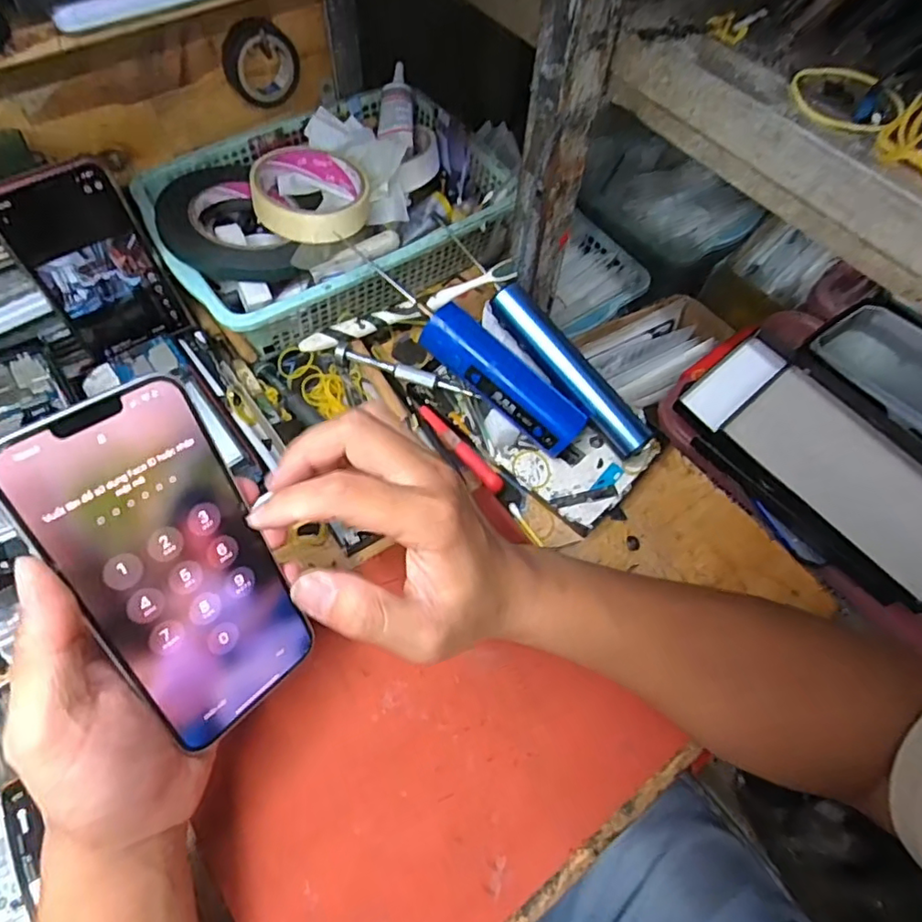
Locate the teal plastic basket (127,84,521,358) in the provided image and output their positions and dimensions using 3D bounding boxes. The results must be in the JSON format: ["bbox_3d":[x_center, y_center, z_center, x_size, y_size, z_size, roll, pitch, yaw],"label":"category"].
[{"bbox_3d":[-0.103,-0.209,0.494,0.273,0.071,0.190,-28,66,-16],"label":"teal plastic basket"}]

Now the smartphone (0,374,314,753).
[{"bbox_3d":[-0.121,0.047,0.255,0.004,0.157,0.075,6,33,42],"label":"smartphone"}]

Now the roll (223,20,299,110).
[{"bbox_3d":[-0.156,-0.312,0.464,0.055,0.052,0.028,-33,67,-18],"label":"roll"}]

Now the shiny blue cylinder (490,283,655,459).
[{"bbox_3d":[0.081,-0.068,0.438,0.028,0.023,0.154,-38,84,-22],"label":"shiny blue cylinder"}]

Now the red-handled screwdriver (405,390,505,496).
[{"bbox_3d":[-0.007,-0.017,0.436,0.013,0.018,0.107,-38,69,-20],"label":"red-handled screwdriver"}]

